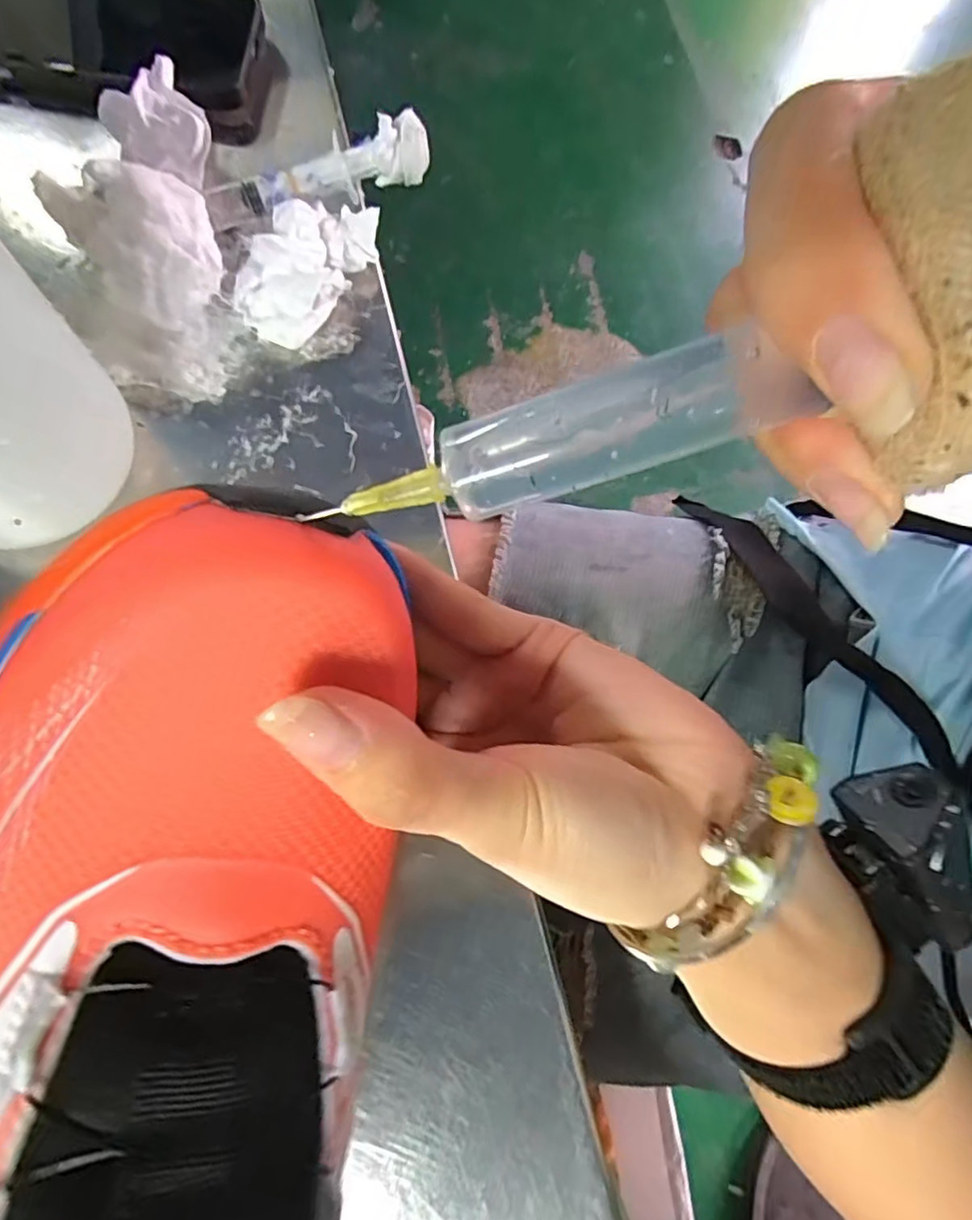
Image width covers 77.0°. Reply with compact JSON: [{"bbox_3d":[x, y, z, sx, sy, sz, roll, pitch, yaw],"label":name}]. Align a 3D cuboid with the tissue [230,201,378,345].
[{"bbox_3d":[-0.088,-0.165,0.295,0.045,0.022,0.076,29,74,3],"label":"tissue"}]

